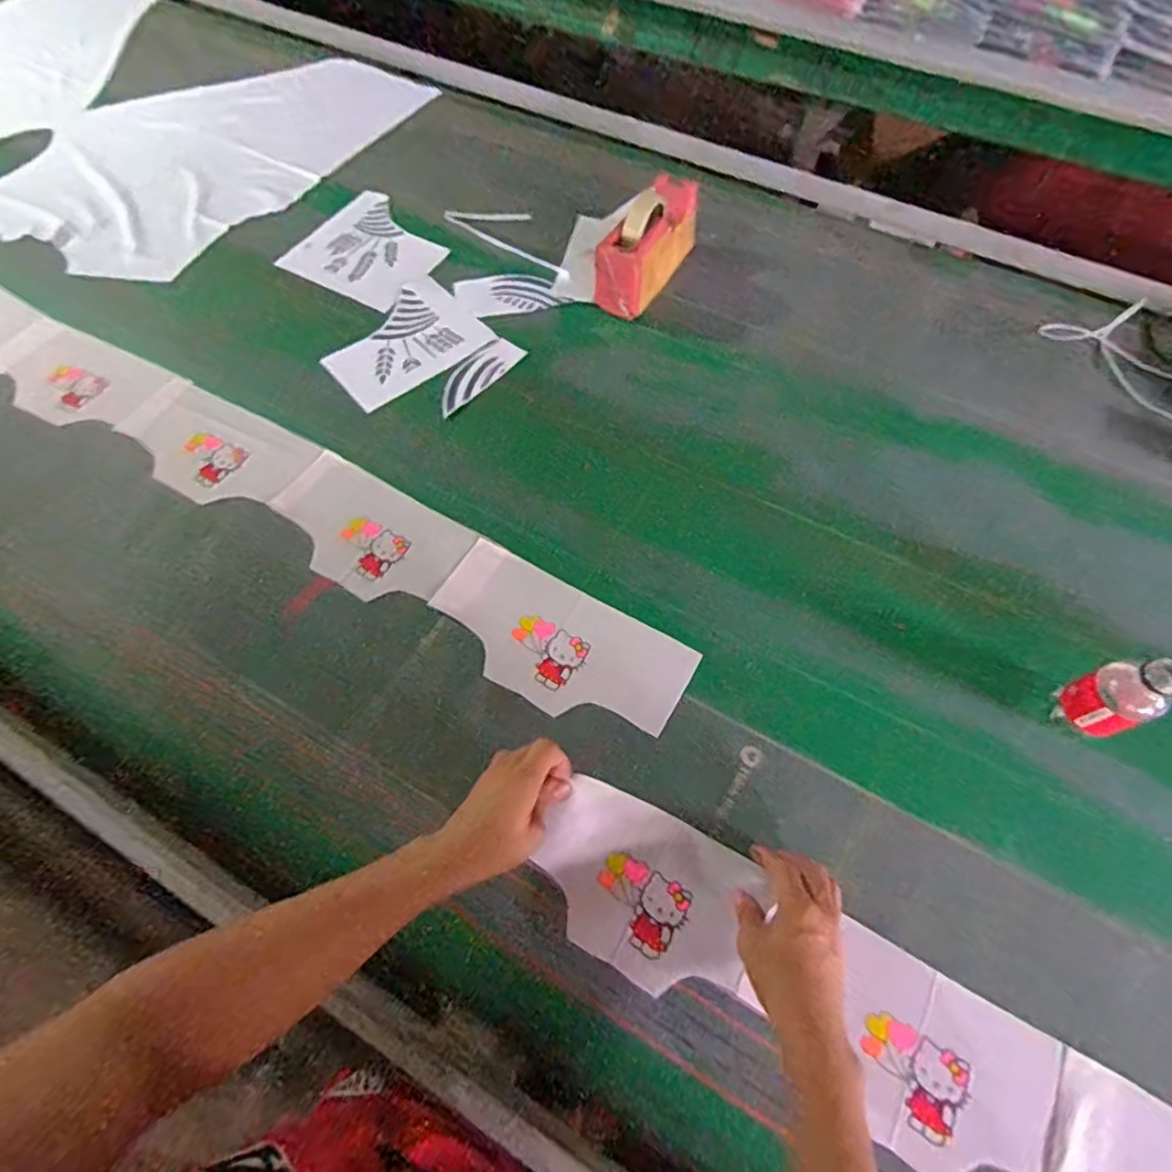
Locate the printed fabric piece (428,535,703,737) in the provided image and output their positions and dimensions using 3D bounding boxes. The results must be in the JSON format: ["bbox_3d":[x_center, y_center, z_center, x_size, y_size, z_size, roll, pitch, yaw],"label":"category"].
[{"bbox_3d":[-0.034,0.061,0.682,0.286,0.008,0.135,28,67,14],"label":"printed fabric piece"}]

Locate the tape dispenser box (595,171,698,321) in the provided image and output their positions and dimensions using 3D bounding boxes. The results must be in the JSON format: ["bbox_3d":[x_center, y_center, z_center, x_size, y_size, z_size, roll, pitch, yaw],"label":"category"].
[{"bbox_3d":[0.096,-0.505,0.902,0.096,0.107,0.225,26,66,14],"label":"tape dispenser box"}]

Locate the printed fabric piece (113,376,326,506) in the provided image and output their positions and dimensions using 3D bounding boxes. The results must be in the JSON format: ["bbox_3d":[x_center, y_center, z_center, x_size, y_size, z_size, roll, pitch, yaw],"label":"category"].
[{"bbox_3d":[-0.477,-0.179,0.807,0.262,0.010,0.139,30,71,12],"label":"printed fabric piece"}]

